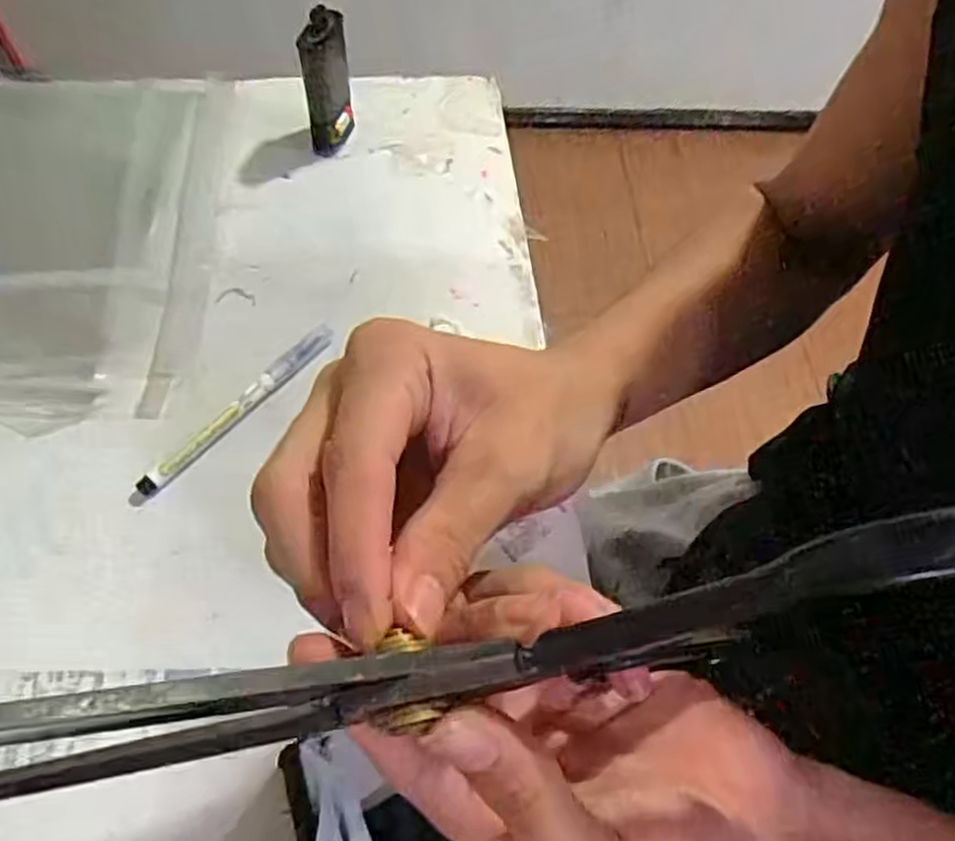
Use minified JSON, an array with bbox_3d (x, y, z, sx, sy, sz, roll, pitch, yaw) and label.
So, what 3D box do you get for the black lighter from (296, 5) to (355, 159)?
[{"bbox_3d":[-0.101,-0.226,0.526,0.031,0.097,0.015,-11,60,-10],"label":"black lighter"}]

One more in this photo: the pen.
[{"bbox_3d":[-0.135,-0.006,0.439,0.016,0.011,0.146,35,63,17],"label":"pen"}]

